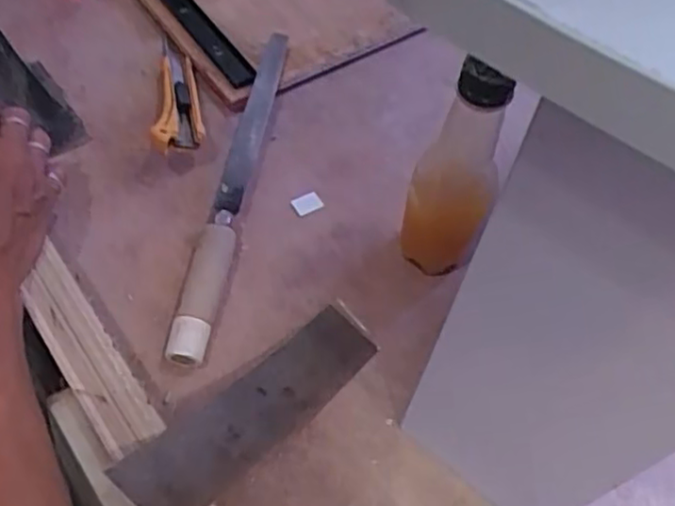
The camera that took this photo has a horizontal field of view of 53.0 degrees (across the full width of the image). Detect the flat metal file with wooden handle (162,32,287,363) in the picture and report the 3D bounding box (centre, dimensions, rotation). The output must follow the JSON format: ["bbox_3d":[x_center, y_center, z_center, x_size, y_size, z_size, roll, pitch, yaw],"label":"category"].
[{"bbox_3d":[-0.080,-0.063,0.551,0.027,0.033,0.339,9,58,3],"label":"flat metal file with wooden handle"}]

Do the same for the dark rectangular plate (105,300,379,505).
[{"bbox_3d":[-0.050,0.098,0.436,0.055,0.024,0.201,37,43,19],"label":"dark rectangular plate"}]

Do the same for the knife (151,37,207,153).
[{"bbox_3d":[-0.138,-0.138,0.587,0.038,0.027,0.162,-6,44,-7],"label":"knife"}]

